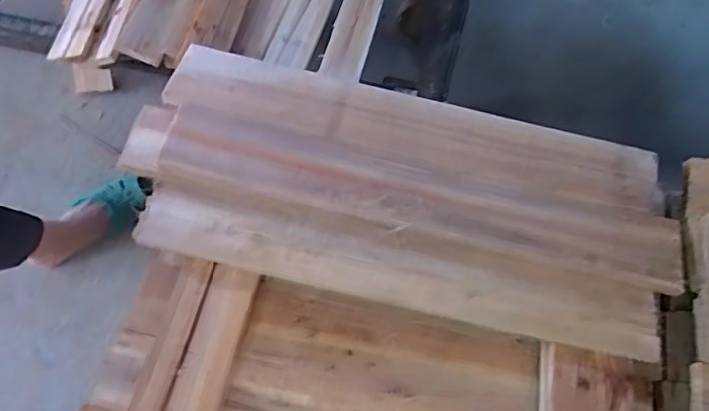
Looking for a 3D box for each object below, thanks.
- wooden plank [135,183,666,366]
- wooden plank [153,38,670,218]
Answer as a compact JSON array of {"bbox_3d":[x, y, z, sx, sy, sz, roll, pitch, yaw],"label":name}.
[{"bbox_3d":[0.035,0.062,0.543,0.480,0.011,0.060,12,77,3],"label":"wooden plank"},{"bbox_3d":[0.053,-0.077,0.588,0.492,0.017,0.074,14,61,5],"label":"wooden plank"}]

